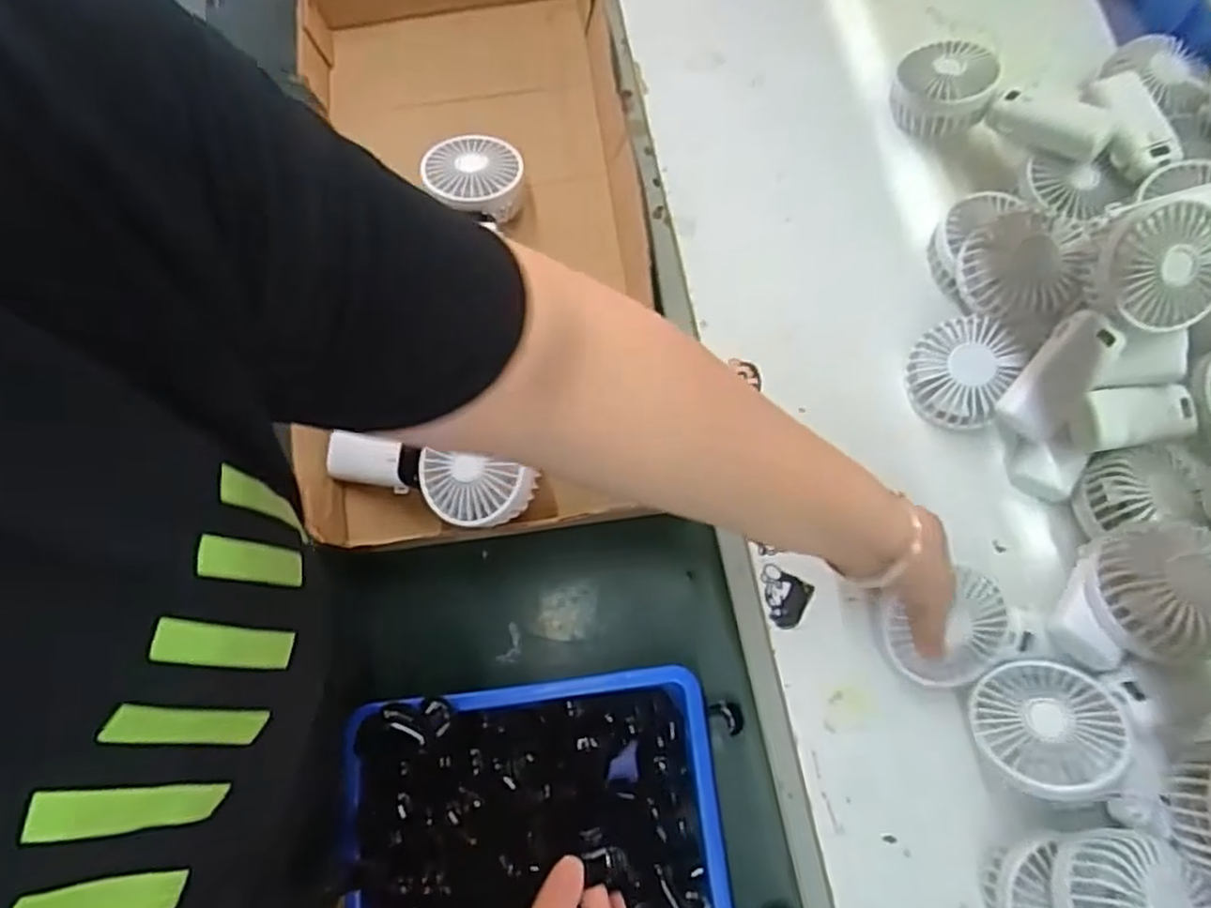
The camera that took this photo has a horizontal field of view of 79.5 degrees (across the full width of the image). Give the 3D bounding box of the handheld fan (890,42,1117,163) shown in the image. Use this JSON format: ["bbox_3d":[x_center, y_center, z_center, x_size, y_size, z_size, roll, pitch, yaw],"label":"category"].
[{"bbox_3d":[0.339,-0.300,0.630,0.180,0.045,0.076,35,76,26],"label":"handheld fan"}]

